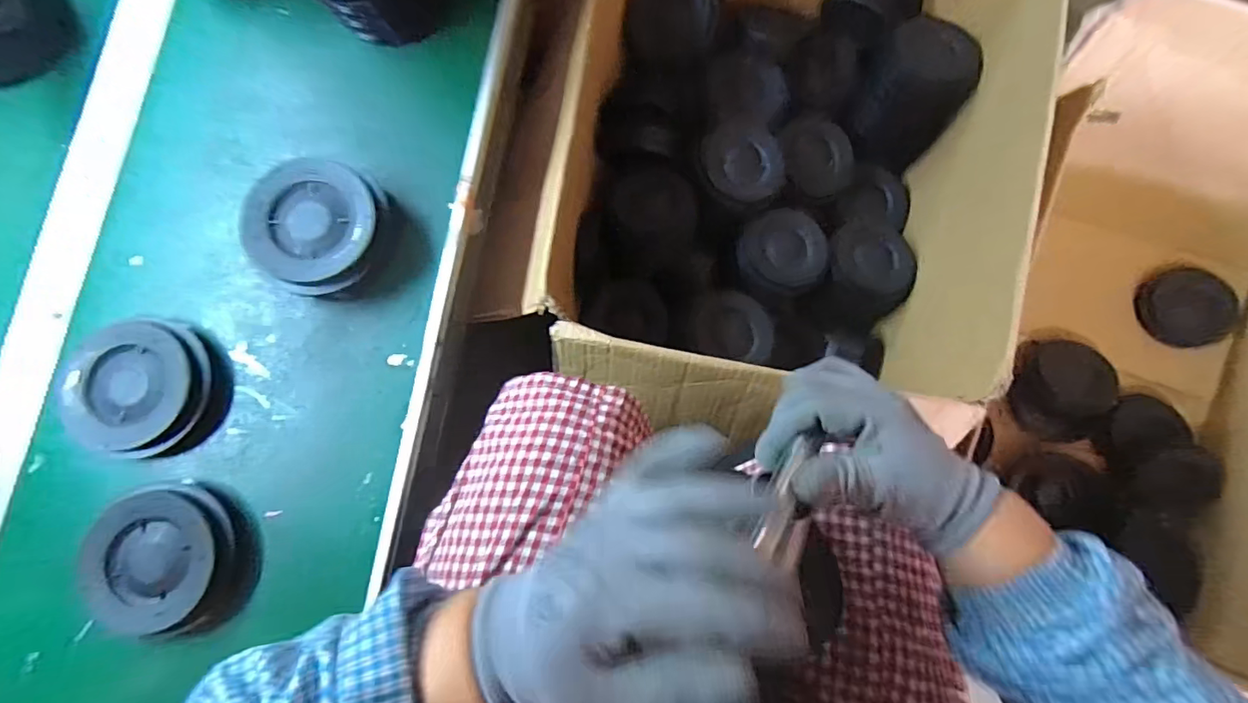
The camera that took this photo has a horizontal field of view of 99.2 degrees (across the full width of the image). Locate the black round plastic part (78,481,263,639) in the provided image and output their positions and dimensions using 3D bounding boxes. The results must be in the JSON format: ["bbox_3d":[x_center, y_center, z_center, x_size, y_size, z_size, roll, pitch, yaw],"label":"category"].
[{"bbox_3d":[-0.378,0.168,0.438,0.133,0.032,0.113,3,81,1],"label":"black round plastic part"}]

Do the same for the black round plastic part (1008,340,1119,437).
[{"bbox_3d":[0.677,0.057,0.830,0.125,0.068,0.147,8,101,28],"label":"black round plastic part"}]

